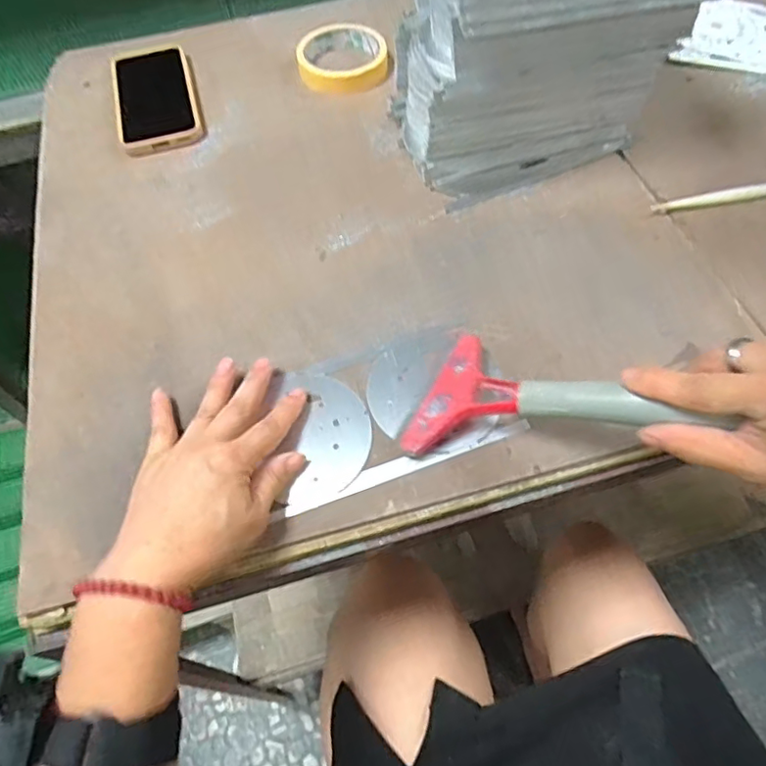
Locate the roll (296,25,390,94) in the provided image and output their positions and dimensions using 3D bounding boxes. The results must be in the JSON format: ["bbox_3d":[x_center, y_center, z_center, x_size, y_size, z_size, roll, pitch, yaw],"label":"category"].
[{"bbox_3d":[-0.042,-0.339,0.594,0.091,0.016,0.106,-10,60,-2],"label":"roll"}]

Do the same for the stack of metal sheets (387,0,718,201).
[{"bbox_3d":[0.125,-0.278,0.473,0.212,0.171,0.118,-15,60,-6],"label":"stack of metal sheets"}]

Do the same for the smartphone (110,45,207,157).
[{"bbox_3d":[-0.234,-0.299,0.591,0.081,0.010,0.179,-17,61,-6],"label":"smartphone"}]

